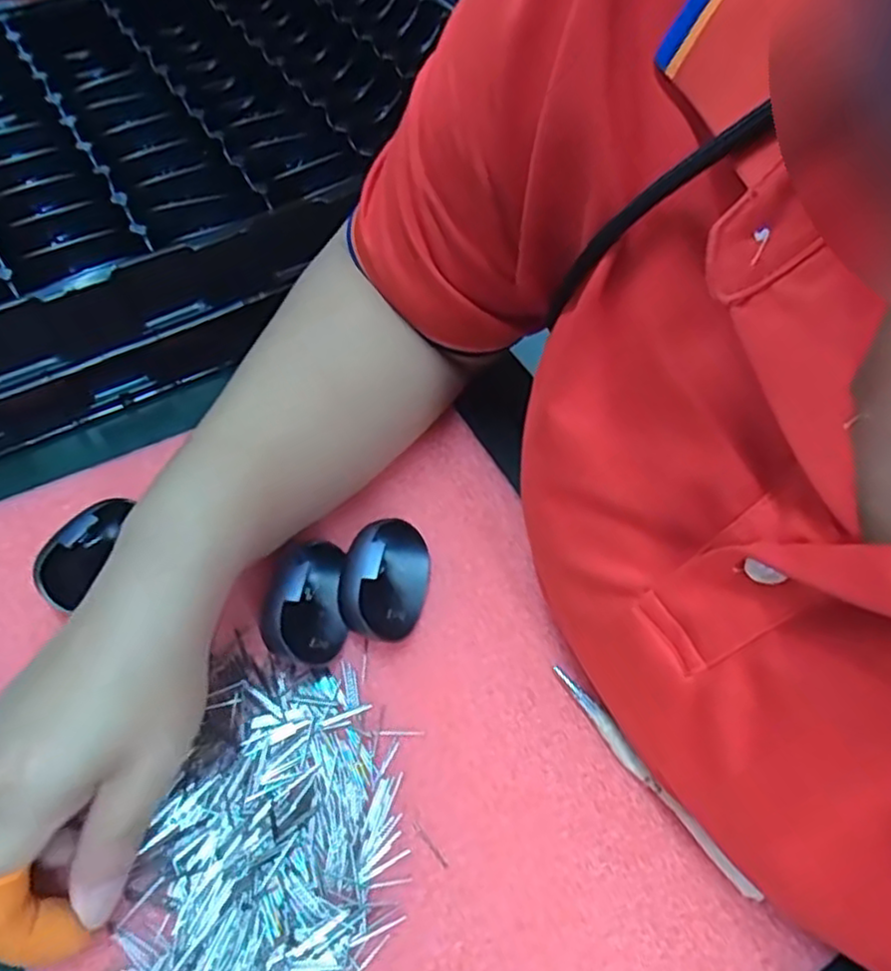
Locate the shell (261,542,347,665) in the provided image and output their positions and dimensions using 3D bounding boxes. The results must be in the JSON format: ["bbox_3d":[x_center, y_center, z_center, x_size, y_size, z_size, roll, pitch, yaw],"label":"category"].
[{"bbox_3d":[-0.063,0.052,0.319,0.034,0.030,0.055,-4,56,-4],"label":"shell"}]

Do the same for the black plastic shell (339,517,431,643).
[{"bbox_3d":[-0.028,0.042,0.328,0.037,0.030,0.055,7,56,4],"label":"black plastic shell"}]

